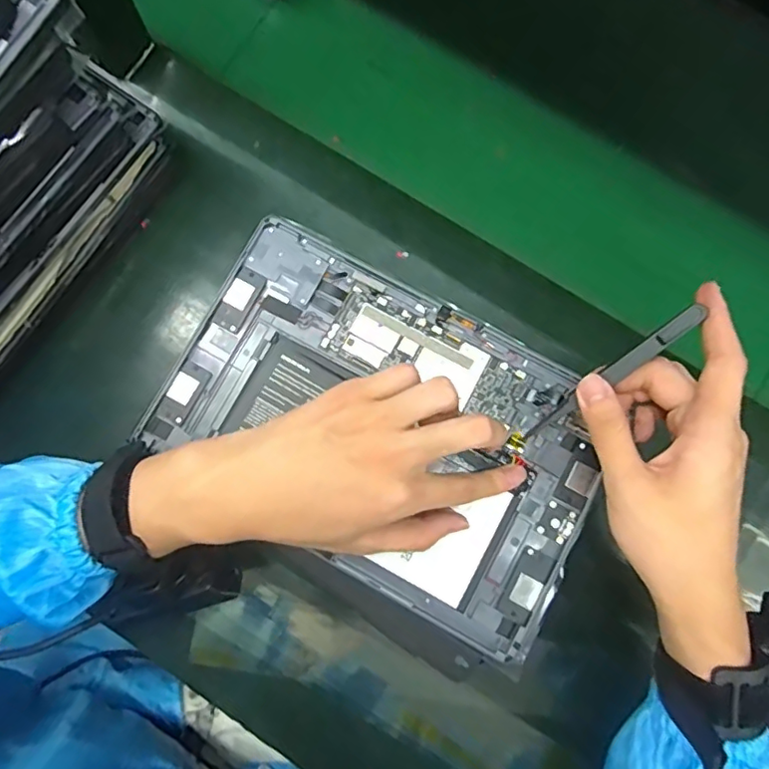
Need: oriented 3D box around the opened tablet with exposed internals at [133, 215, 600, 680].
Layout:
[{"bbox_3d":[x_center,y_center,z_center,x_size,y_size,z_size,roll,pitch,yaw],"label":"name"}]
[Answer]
[{"bbox_3d":[-0.004,0.033,0.333,0.253,0.014,0.178,30,82,6],"label":"opened tablet with exposed internals"}]

